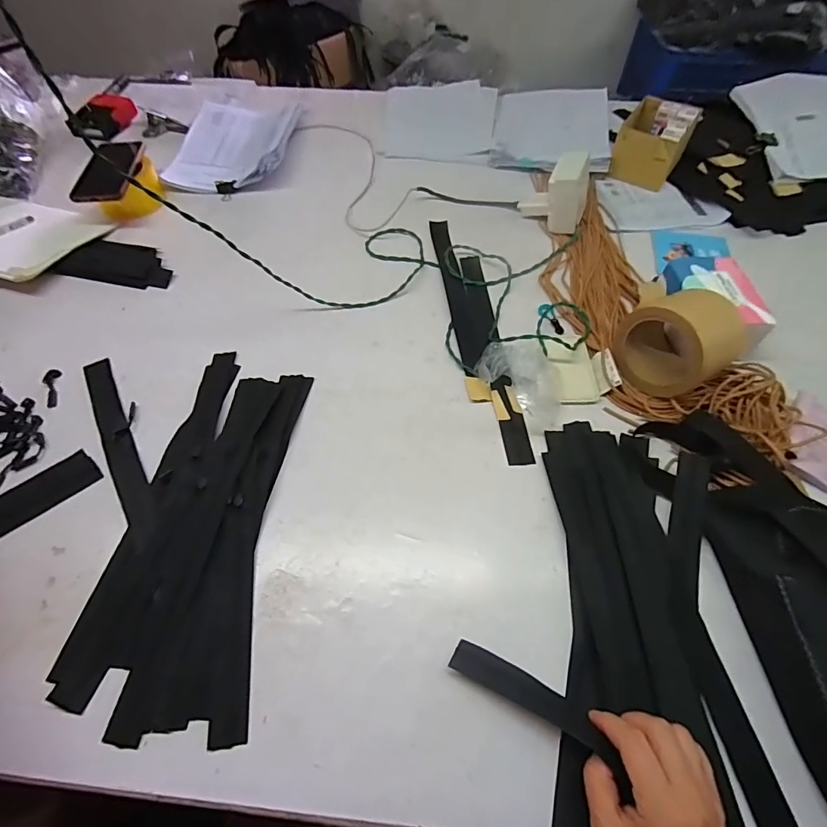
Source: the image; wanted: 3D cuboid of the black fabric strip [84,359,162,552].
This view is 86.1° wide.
[{"bbox_3d":[-0.331,0.032,0.495,0.033,0.011,0.274,-29,62,-17],"label":"black fabric strip"}]

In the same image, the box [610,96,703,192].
[{"bbox_3d":[0.417,-0.472,0.777,0.111,0.092,0.129,27,61,16],"label":"box"}]

